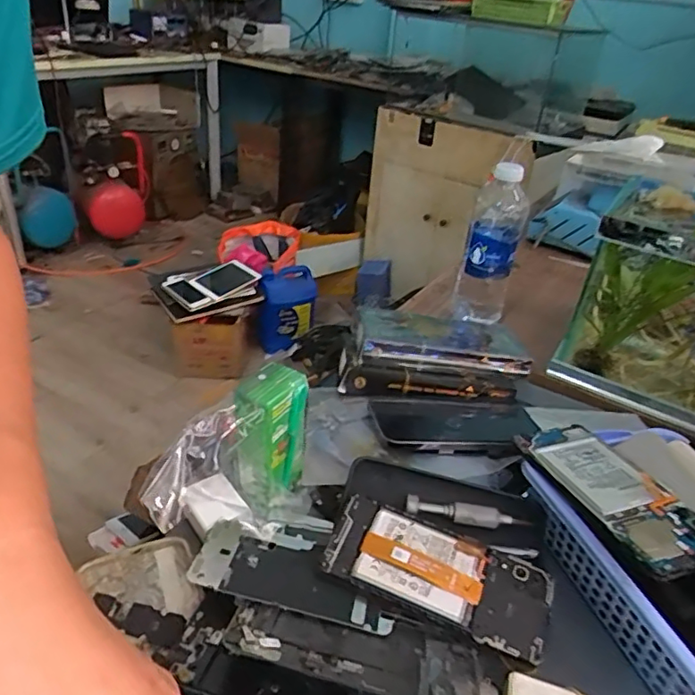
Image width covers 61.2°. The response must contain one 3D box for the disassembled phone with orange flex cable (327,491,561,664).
[{"bbox_3d":[0.065,0.160,0.421,0.156,0.014,0.066,16,36,17],"label":"disassembled phone with orange flex cable"}]

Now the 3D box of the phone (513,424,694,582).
[{"bbox_3d":[0.196,0.104,0.435,0.063,0.008,0.157,-10,28,-17],"label":"phone"}]

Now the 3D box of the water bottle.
[{"bbox_3d":[0.172,-0.116,0.713,0.064,0.198,0.077,14,33,12],"label":"water bottle"}]

